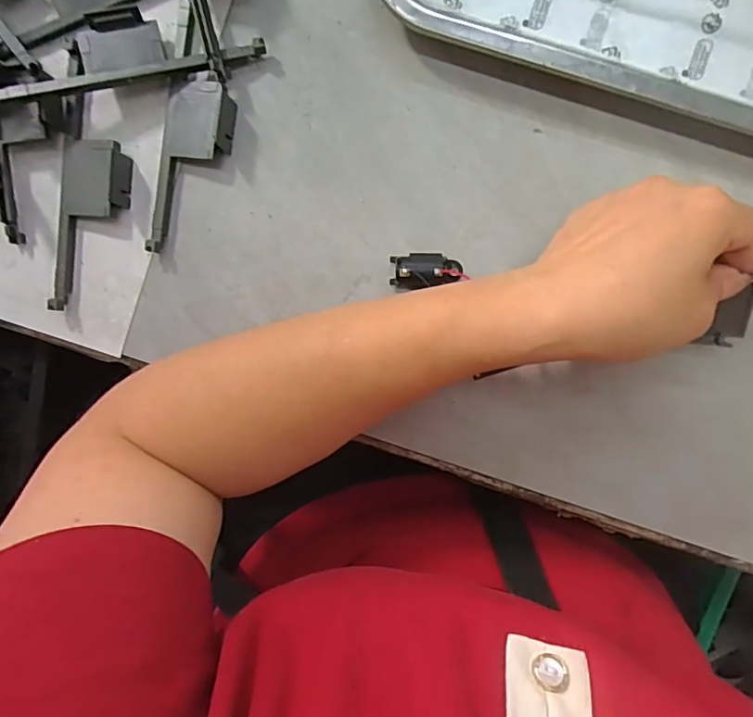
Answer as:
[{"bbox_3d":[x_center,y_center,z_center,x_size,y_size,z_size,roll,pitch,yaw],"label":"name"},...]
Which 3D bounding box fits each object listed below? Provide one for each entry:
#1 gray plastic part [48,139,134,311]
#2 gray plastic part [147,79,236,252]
[{"bbox_3d":[-0.154,-0.071,0.295,0.039,0.014,0.090,6,91,3],"label":"gray plastic part"},{"bbox_3d":[-0.098,-0.102,0.293,0.036,0.012,0.093,10,91,3],"label":"gray plastic part"}]

